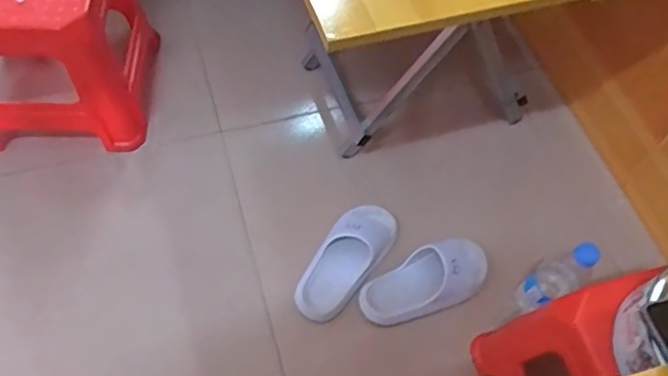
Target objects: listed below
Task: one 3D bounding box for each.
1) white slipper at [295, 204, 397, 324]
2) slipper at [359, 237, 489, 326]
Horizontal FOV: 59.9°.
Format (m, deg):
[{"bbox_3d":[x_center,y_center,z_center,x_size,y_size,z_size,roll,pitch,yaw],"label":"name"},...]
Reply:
[{"bbox_3d":[0.021,0.115,0.962,0.095,0.065,0.227,33,63,15],"label":"white slipper"},{"bbox_3d":[0.153,0.156,0.960,0.230,0.061,0.103,-21,64,-16],"label":"slipper"}]

